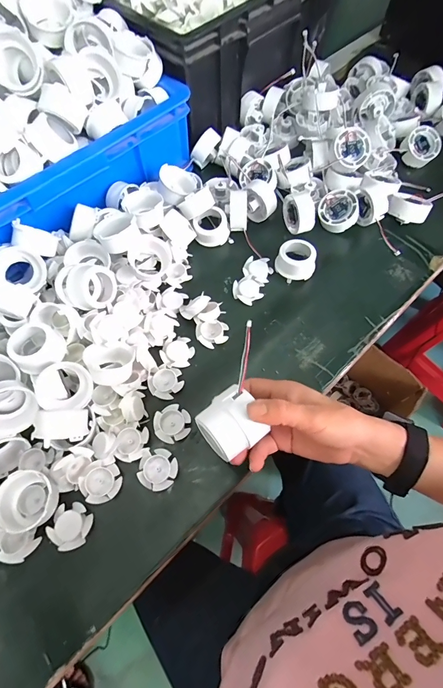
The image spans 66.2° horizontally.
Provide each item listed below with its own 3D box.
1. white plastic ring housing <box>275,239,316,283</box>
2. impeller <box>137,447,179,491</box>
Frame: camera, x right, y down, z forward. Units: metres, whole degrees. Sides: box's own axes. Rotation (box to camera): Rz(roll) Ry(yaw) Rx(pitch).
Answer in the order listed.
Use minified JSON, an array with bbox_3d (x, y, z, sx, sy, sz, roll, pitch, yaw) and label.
[{"bbox_3d":[0.101,-0.111,0.457,0.050,0.033,0.047,18,67,8],"label":"white plastic ring housing"},{"bbox_3d":[-0.067,0.132,0.359,0.040,0.009,0.041,0,65,0],"label":"impeller"}]

